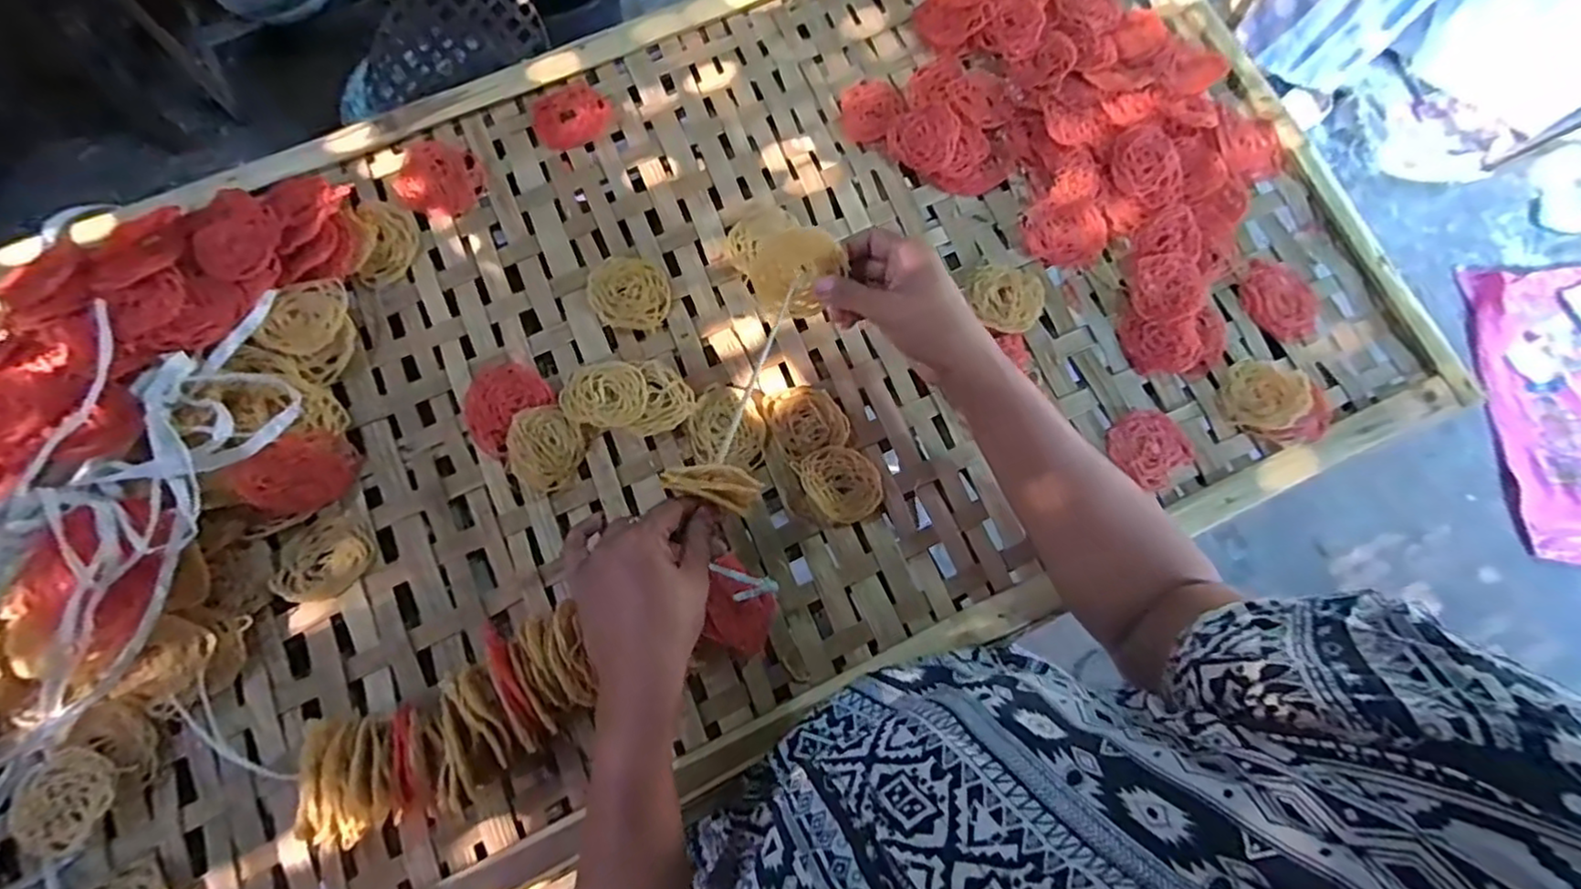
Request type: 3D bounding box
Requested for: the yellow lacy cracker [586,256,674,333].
[{"bbox_3d":[-0.129,-0.122,0.543,0.063,0.012,0.062,1,74,-2],"label":"yellow lacy cracker"}]

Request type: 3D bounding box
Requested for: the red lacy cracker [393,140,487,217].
[{"bbox_3d":[-0.293,-0.222,0.565,0.071,0.006,0.062,21,74,4],"label":"red lacy cracker"}]

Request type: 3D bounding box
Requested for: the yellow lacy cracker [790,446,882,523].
[{"bbox_3d":[0.039,0.029,0.515,0.056,0.013,0.059,-26,77,-9],"label":"yellow lacy cracker"}]

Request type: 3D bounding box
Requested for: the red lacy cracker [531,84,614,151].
[{"bbox_3d":[-0.188,-0.284,0.582,0.067,0.007,0.057,-19,76,-7],"label":"red lacy cracker"}]

